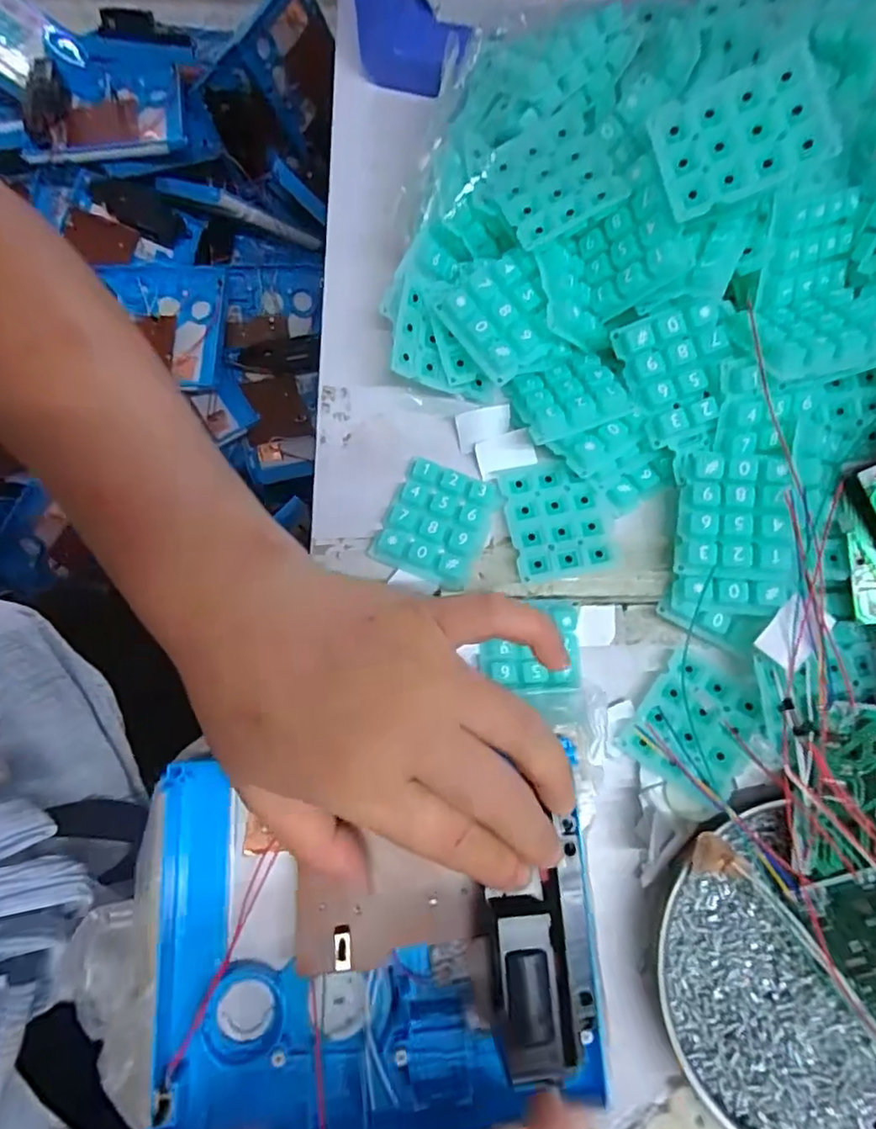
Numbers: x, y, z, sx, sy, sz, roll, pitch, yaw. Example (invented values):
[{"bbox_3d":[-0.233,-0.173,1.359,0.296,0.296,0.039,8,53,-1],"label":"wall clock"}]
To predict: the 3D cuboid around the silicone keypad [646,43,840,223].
[{"bbox_3d":[0.124,-0.174,0.243,0.061,0.012,0.050,-16,85,22],"label":"silicone keypad"}]

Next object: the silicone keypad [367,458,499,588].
[{"bbox_3d":[-0.001,-0.021,0.288,0.048,0.010,0.055,22,77,6],"label":"silicone keypad"}]

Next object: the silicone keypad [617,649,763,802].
[{"bbox_3d":[0.120,0.073,0.276,0.047,0.013,0.058,35,78,9],"label":"silicone keypad"}]

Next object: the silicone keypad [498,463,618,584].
[{"bbox_3d":[0.059,-0.022,0.290,0.048,0.004,0.056,-10,76,-2],"label":"silicone keypad"}]

